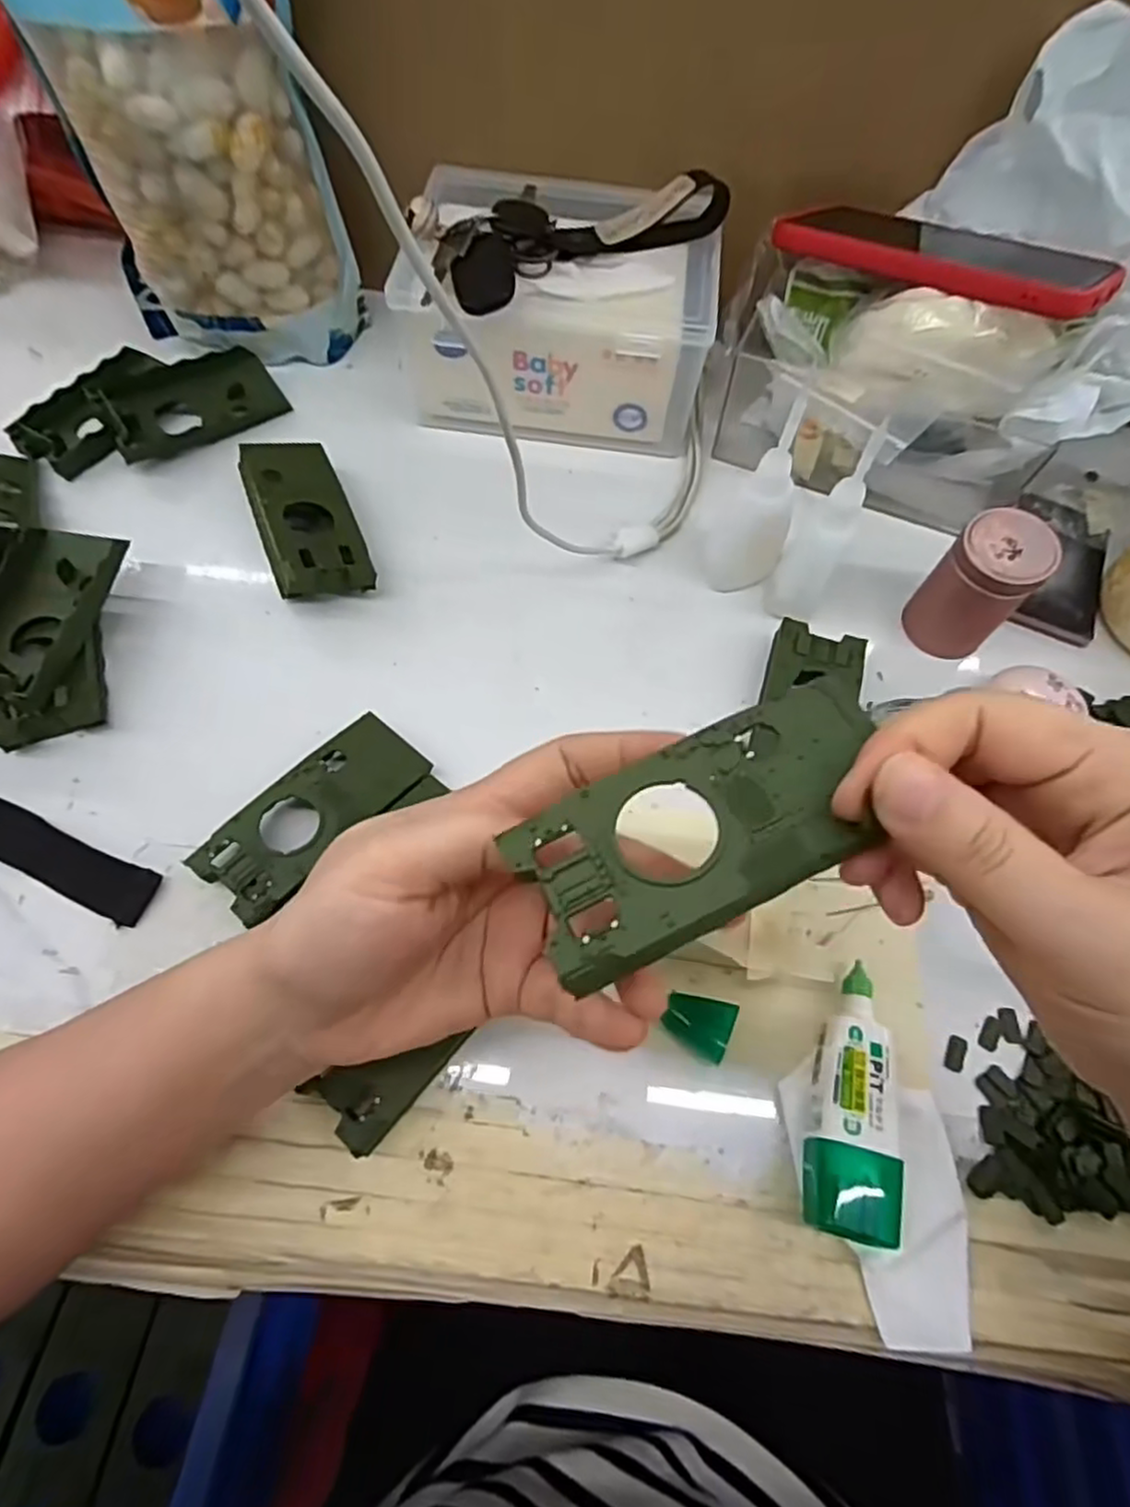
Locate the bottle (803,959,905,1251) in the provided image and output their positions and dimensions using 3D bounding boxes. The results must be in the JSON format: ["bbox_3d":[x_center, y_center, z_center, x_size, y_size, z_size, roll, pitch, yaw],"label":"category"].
[{"bbox_3d":[0.112,0.133,0.272,0.034,0.029,0.094,15,66,5],"label":"bottle"}]

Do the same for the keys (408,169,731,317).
[{"bbox_3d":[-0.001,-0.299,0.390,0.174,0.025,0.087,-34,70,-18],"label":"keys"}]

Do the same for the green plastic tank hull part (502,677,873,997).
[{"bbox_3d":[0.039,0.017,0.179,0.100,0.013,0.046,-24,69,-12],"label":"green plastic tank hull part"}]

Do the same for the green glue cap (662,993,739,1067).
[{"bbox_3d":[0.055,0.114,0.289,0.027,0.014,0.023,13,66,4],"label":"green glue cap"}]

